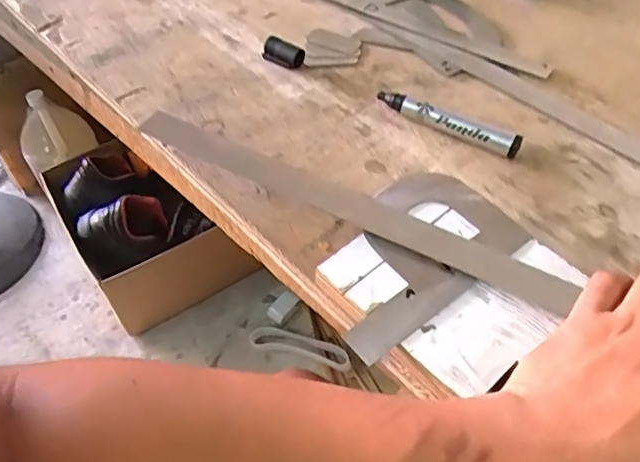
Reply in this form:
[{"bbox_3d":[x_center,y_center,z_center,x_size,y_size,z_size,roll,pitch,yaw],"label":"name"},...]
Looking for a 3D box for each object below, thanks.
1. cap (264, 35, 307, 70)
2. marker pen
[{"bbox_3d":[-0.031,-0.155,0.489,0.039,0.015,0.018,27,57,18],"label":"cap"},{"bbox_3d":[0.099,-0.084,0.439,0.115,0.019,0.015,24,56,17],"label":"marker pen"}]

